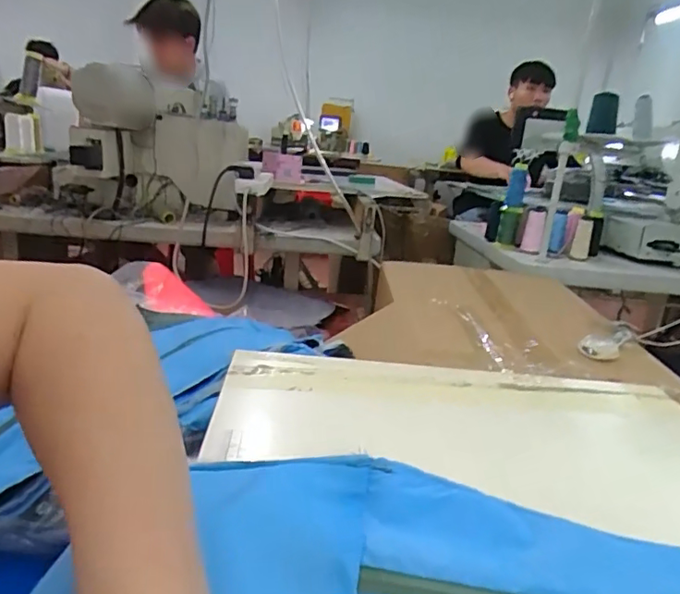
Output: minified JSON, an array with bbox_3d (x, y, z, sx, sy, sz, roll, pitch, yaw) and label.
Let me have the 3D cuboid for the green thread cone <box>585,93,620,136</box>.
[{"bbox_3d":[0.617,-0.426,1.258,0.063,0.089,0.067,13,19,20],"label":"green thread cone"}]

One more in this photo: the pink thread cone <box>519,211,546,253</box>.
[{"bbox_3d":[0.484,-0.160,1.357,0.044,0.110,0.053,12,19,17],"label":"pink thread cone"}]

